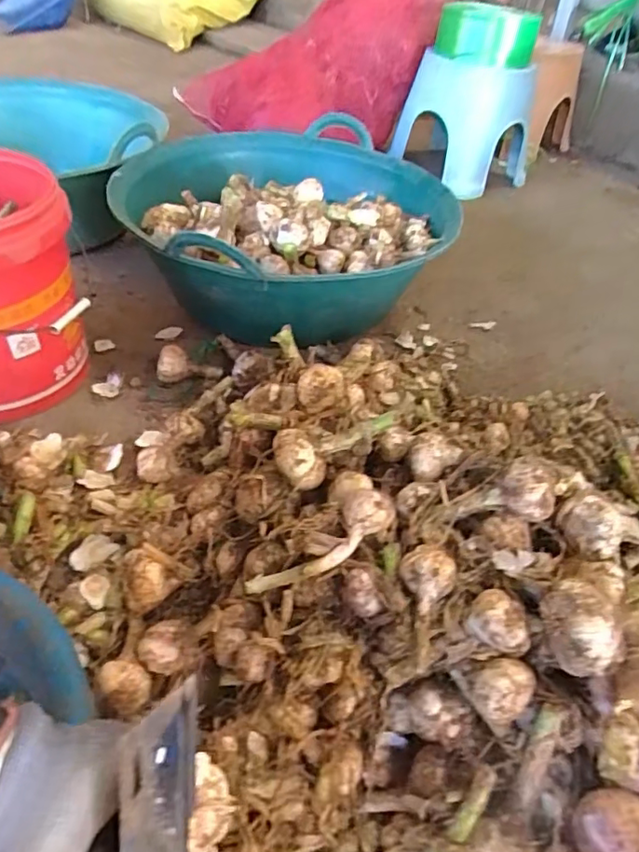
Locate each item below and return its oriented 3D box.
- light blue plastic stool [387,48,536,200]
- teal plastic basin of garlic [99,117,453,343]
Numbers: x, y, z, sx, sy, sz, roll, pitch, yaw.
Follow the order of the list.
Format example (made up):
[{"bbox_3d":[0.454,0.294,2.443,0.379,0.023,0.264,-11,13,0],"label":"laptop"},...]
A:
[{"bbox_3d":[0.368,-0.778,1.430,0.335,0.288,0.258,35,50,27],"label":"light blue plastic stool"},{"bbox_3d":[-0.044,-0.313,0.939,0.545,0.211,0.532,3,43,-3],"label":"teal plastic basin of garlic"}]

